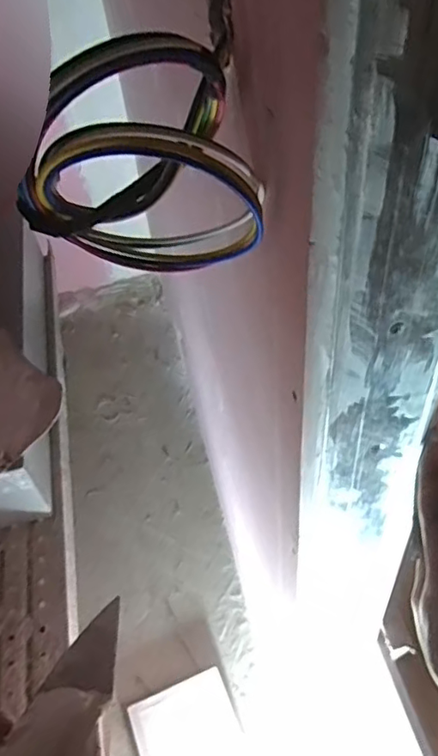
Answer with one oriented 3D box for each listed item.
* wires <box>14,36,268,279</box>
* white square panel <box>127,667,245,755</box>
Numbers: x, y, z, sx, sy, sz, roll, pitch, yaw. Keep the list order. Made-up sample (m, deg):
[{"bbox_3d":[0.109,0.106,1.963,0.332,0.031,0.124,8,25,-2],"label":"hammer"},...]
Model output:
[{"bbox_3d":[-0.042,-0.106,0.303,0.120,0.137,0.066,-11,48,-4],"label":"wires"},{"bbox_3d":[-0.066,0.795,1.255,0.224,0.014,0.220,-20,49,-11],"label":"white square panel"}]

